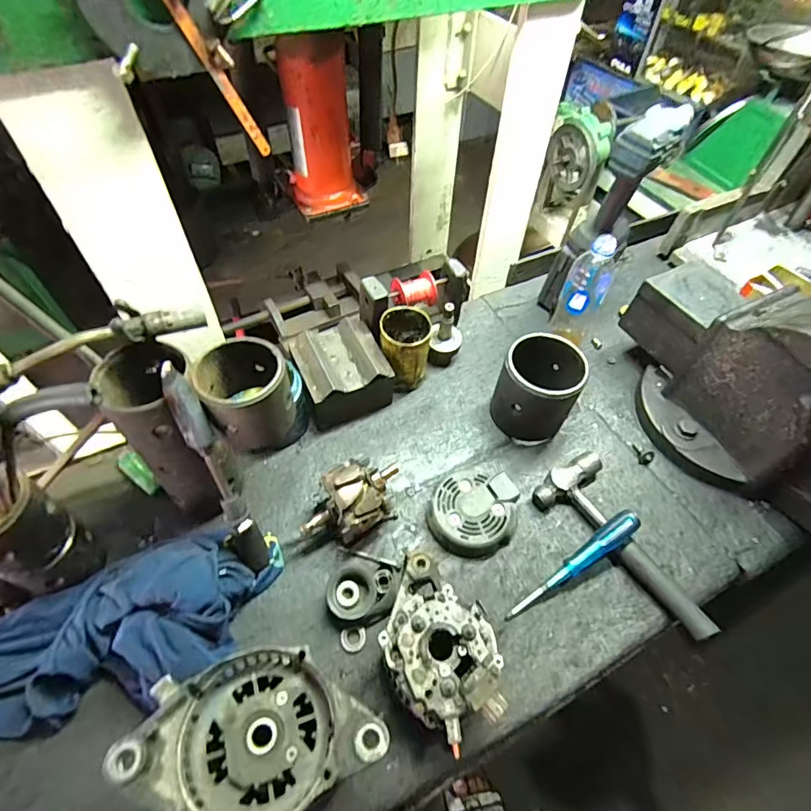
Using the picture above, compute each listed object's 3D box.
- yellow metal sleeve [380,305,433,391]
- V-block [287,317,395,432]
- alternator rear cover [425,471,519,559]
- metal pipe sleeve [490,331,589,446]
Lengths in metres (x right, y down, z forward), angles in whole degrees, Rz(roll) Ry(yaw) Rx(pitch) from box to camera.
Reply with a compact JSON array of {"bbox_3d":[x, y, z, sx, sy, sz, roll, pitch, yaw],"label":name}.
[{"bbox_3d":[-0.002,-0.083,0.703,0.072,0.115,0.088,7,55,4],"label":"yellow metal sleeve"},{"bbox_3d":[-0.094,-0.049,0.684,0.123,0.090,0.126,-22,58,-16],"label":"V-block"},{"bbox_3d":[0.088,0.139,0.604,0.103,0.033,0.112,19,57,11],"label":"alternator rear cover"},{"bbox_3d":[0.189,-0.021,0.658,0.099,0.127,0.102,1,55,-1],"label":"metal pipe sleeve"}]

